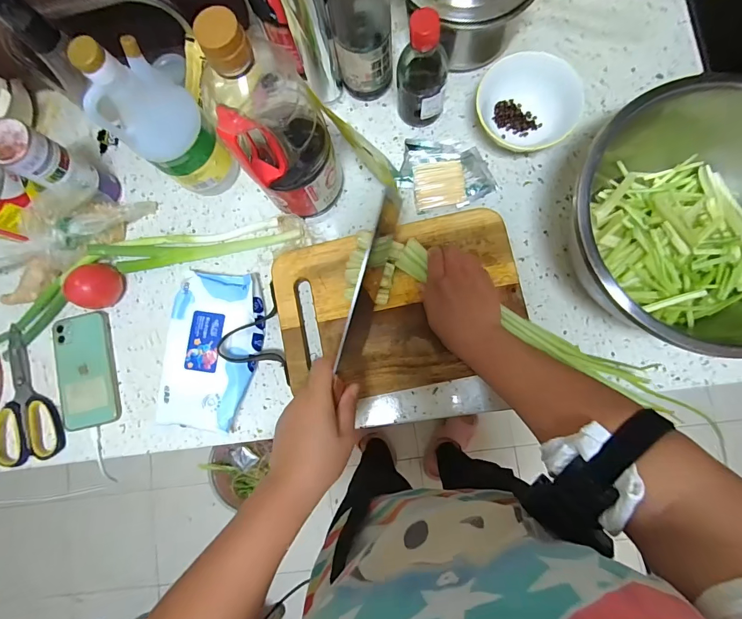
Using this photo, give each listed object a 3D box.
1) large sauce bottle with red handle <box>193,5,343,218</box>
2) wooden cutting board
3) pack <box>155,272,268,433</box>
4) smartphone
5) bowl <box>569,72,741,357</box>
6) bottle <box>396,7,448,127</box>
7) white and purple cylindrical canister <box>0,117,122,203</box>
[{"bbox_3d":[-0.091,-0.180,0.391,0.089,0.261,0.090,-17,83,2],"label":"large sauce bottle with red handle"},{"bbox_3d":[0.034,-0.006,0.471,0.298,0.019,0.200,-11,84,3],"label":"wooden cutting board"},{"bbox_3d":[-0.201,0.052,0.490,0.112,0.034,0.195,9,85,5],"label":"pack"},{"bbox_3d":[-0.384,0.082,0.514,0.077,0.012,0.149,-11,84,3],"label":"smartphone"},{"bbox_3d":[0.346,-0.087,0.417,0.272,0.126,0.265,-1,83,5],"label":"bowl"},{"bbox_3d":[0.062,-0.278,0.451,0.061,0.141,0.052,7,85,5],"label":"bottle"},{"bbox_3d":[-0.390,-0.176,0.480,0.060,0.138,0.052,29,87,6],"label":"white and purple cylindrical canister"}]

